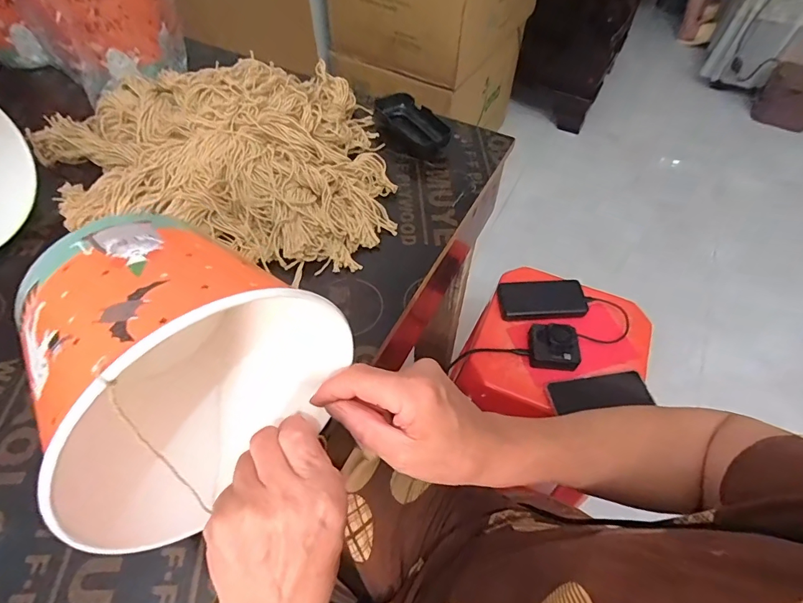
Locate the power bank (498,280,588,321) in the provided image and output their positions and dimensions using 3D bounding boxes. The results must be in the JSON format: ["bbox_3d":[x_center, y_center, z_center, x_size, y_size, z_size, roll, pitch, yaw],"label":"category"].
[{"bbox_3d":[0.260,-0.002,0.787,0.153,0.020,0.075,-2,54,-3],"label":"power bank"}]

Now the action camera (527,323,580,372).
[{"bbox_3d":[0.258,0.074,0.715,0.080,0.032,0.073,9,55,6],"label":"action camera"}]

